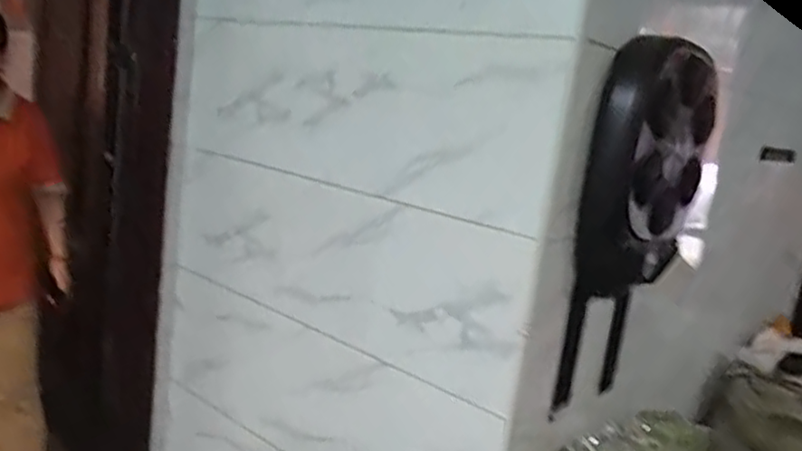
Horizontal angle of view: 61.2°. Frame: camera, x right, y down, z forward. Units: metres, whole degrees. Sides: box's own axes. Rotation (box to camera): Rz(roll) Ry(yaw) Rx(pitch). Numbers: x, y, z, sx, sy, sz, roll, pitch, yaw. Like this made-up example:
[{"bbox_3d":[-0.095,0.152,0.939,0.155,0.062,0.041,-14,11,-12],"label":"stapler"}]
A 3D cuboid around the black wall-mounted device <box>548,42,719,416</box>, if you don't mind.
[{"bbox_3d":[0.534,0.017,1.560,0.125,0.797,0.342,17,15,43],"label":"black wall-mounted device"}]

